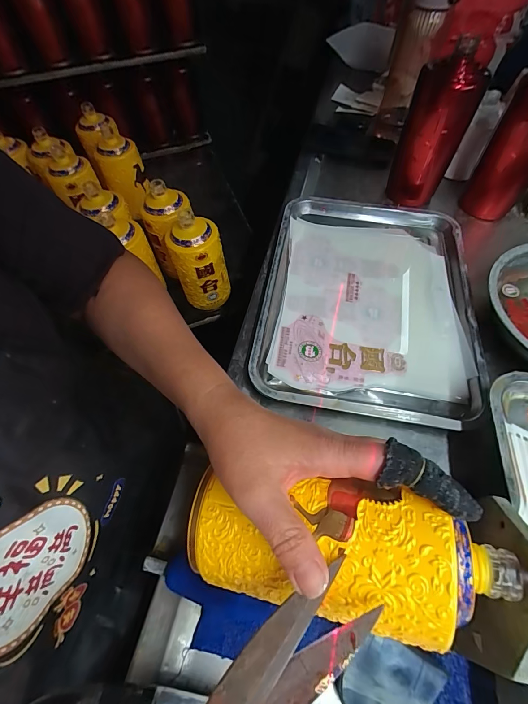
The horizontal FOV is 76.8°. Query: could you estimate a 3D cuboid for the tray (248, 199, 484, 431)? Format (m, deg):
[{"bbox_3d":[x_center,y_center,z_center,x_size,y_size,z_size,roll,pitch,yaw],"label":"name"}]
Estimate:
[{"bbox_3d":[0.133,-0.076,0.430,0.247,0.026,0.333,8,58,9],"label":"tray"}]

